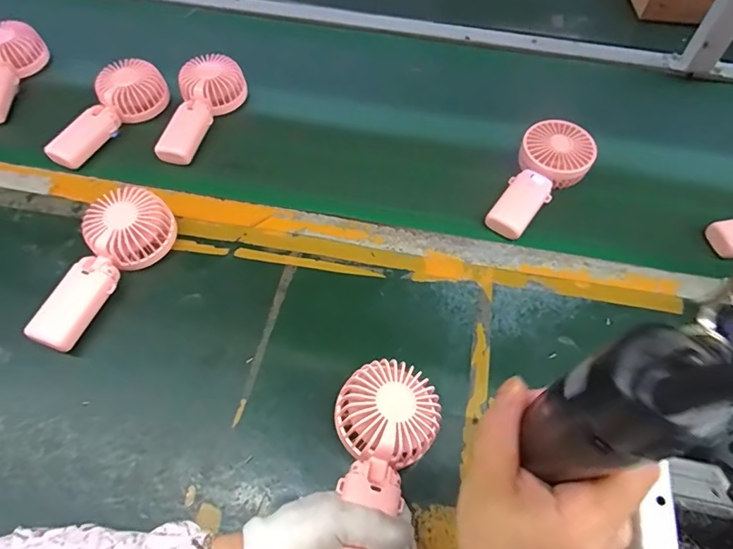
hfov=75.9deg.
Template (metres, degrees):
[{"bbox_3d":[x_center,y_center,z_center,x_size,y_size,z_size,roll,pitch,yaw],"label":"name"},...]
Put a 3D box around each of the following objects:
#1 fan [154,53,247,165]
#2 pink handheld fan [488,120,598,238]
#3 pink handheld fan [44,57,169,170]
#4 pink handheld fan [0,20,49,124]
[{"bbox_3d":[-0.236,-0.224,0.641,0.083,0.061,0.178,22,60,11],"label":"fan"},{"bbox_3d":[0.214,-0.119,0.581,0.084,0.043,0.181,32,62,16],"label":"pink handheld fan"},{"bbox_3d":[-0.342,-0.214,0.617,0.075,0.044,0.173,23,60,11],"label":"pink handheld fan"},{"bbox_3d":[-0.521,-0.277,0.664,0.074,0.055,0.173,7,71,1],"label":"pink handheld fan"}]

